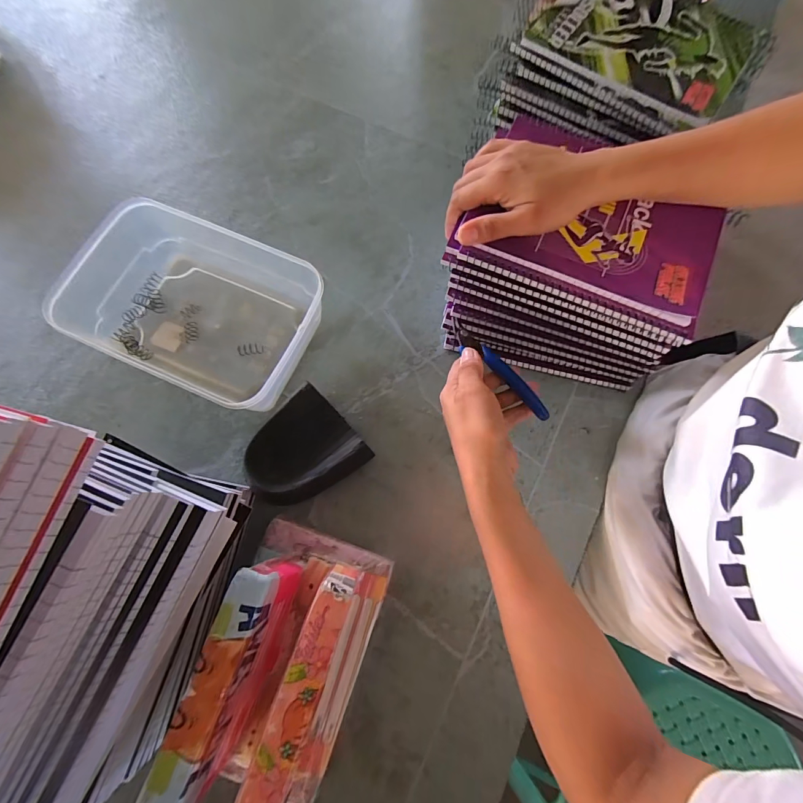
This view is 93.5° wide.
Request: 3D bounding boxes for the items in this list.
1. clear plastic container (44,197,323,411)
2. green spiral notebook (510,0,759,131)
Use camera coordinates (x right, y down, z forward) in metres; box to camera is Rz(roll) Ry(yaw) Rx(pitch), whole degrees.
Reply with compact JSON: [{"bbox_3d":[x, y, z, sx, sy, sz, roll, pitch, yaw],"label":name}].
[{"bbox_3d":[-0.213,-0.100,0.388,0.243,0.070,0.161,22,75,7],"label":"clear plastic container"},{"bbox_3d":[0.241,-0.366,0.383,0.196,0.014,0.158,37,77,11],"label":"green spiral notebook"}]

